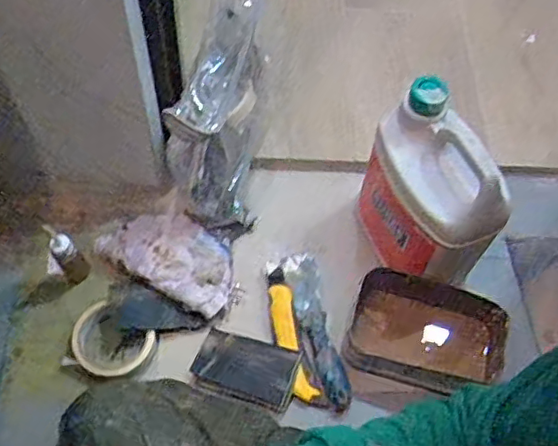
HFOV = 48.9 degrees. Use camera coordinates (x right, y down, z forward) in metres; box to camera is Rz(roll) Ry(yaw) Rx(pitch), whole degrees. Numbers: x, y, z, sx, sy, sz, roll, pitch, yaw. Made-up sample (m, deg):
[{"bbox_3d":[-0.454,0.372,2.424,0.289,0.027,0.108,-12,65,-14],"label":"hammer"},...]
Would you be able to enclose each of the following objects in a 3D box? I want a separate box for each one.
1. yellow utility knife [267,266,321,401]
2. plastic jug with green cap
[{"bbox_3d":[0.013,0.133,0.753,0.031,0.014,0.166,-11,63,-9],"label":"yellow utility knife"},{"bbox_3d":[0.168,-0.032,0.710,0.097,0.205,0.159,-24,65,-15],"label":"plastic jug with green cap"}]

